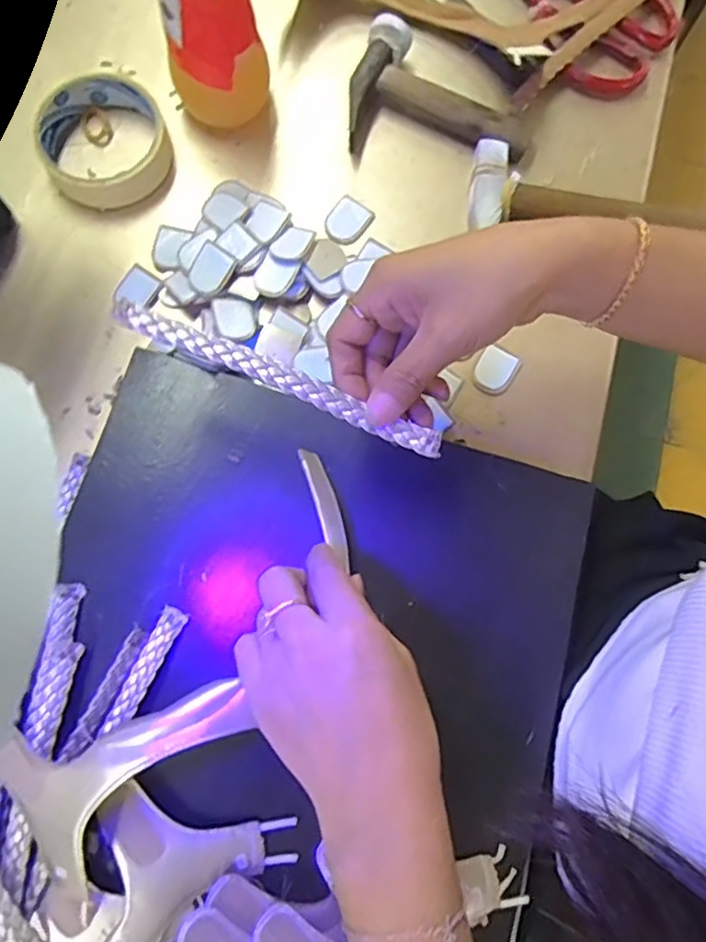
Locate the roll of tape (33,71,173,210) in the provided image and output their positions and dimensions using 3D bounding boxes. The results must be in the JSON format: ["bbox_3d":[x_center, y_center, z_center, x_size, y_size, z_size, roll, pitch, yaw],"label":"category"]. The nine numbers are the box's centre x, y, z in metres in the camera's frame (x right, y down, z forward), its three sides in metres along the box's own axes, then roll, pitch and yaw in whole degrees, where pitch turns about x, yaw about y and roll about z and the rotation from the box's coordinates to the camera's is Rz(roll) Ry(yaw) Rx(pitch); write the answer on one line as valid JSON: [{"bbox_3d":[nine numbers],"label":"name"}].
[{"bbox_3d":[-0.166,-0.224,0.426,0.098,0.023,0.085,33,80,5],"label":"roll of tape"}]

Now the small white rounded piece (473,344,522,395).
[{"bbox_3d":[0.096,-0.067,0.419,0.026,0.005,0.030,29,80,4],"label":"small white rounded piece"}]

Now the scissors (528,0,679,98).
[{"bbox_3d":[0.142,-0.354,0.467,0.192,0.012,0.095,36,80,5],"label":"scissors"}]

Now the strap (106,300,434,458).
[{"bbox_3d":[-0.033,-0.045,0.309,0.170,0.005,0.013,23,79,-10],"label":"strap"}]

